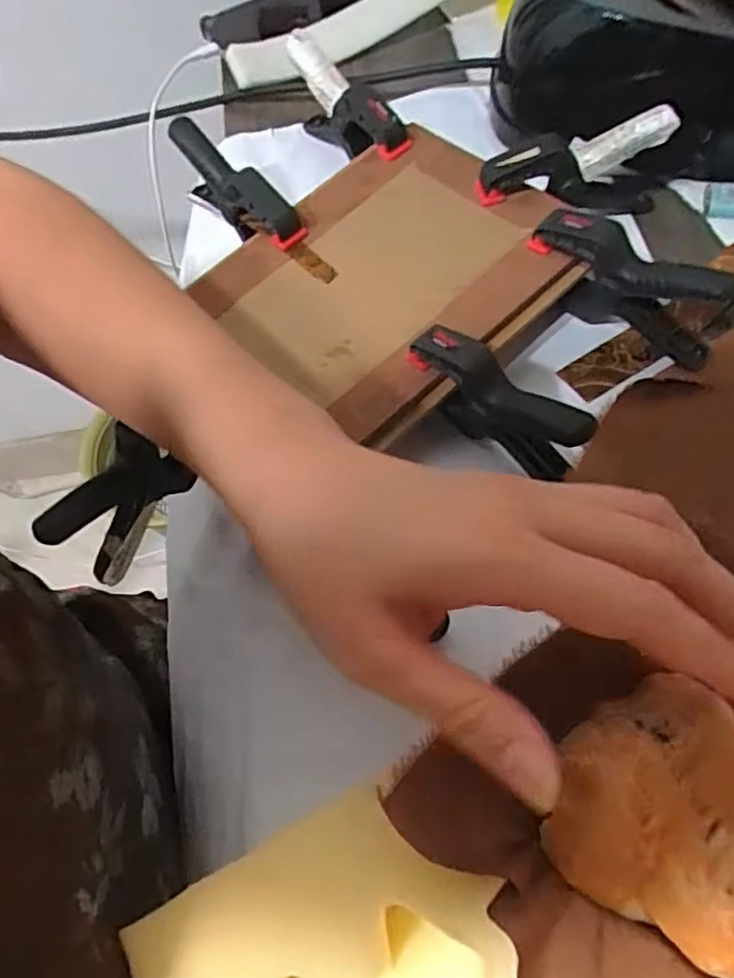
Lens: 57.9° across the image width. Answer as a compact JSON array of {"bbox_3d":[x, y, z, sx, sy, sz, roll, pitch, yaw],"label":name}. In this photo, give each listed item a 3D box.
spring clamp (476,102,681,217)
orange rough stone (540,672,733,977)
[{"bbox_3d":[0.122,-0.182,0.393,0.111,0.064,0.038,-22,62,-2],"label":"spring clamp"},{"bbox_3d":[0.098,0.101,0.207,0.073,0.034,0.069,24,69,14],"label":"orange rough stone"}]

